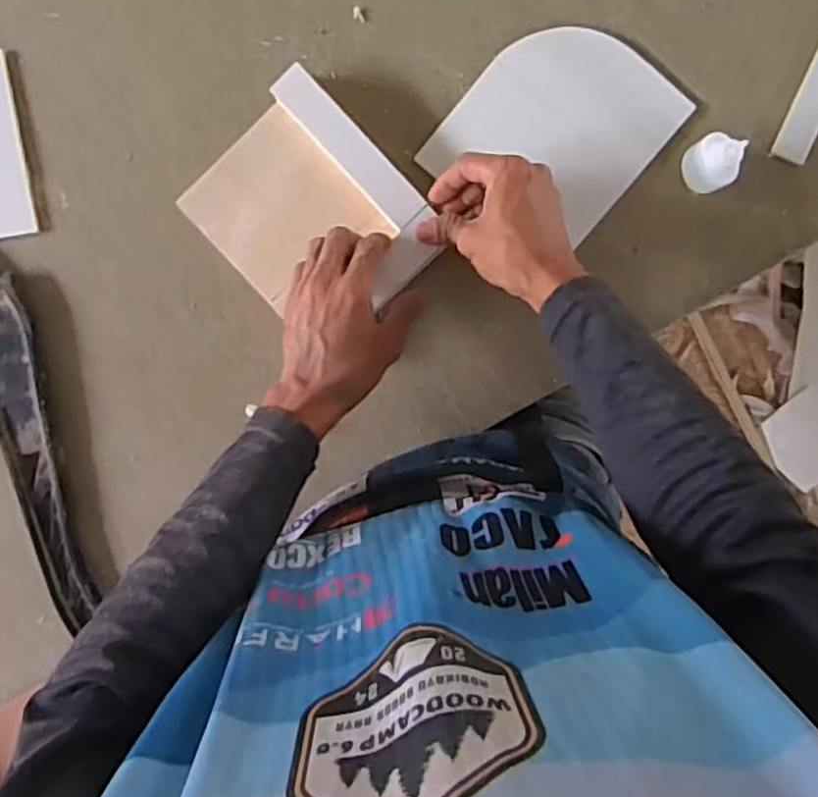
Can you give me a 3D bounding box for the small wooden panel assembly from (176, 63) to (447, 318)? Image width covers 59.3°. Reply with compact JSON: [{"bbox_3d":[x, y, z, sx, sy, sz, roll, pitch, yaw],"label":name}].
[{"bbox_3d":[-0.077,-0.145,0.582,0.148,0.032,0.179,-43,94,5],"label":"small wooden panel assembly"}]

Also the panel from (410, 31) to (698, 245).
[{"bbox_3d":[0.123,-0.220,0.594,0.148,0.008,0.166,39,100,-7],"label":"panel"}]

